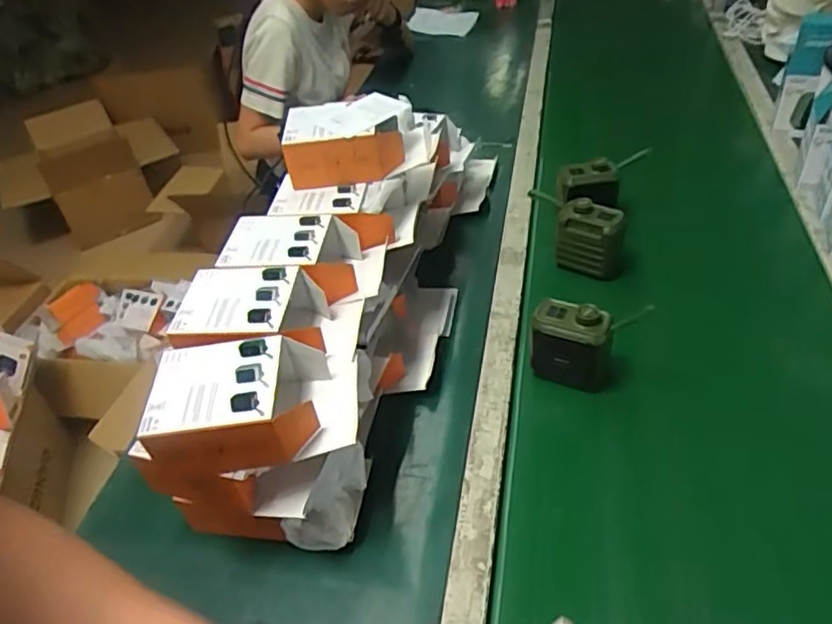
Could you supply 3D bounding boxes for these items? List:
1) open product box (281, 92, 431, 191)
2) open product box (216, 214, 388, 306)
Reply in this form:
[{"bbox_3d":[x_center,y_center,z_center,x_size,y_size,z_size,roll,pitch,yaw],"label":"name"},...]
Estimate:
[{"bbox_3d":[-0.072,-0.215,0.775,0.173,0.068,0.110,-2,41,5],"label":"open product box"},{"bbox_3d":[-0.123,-0.050,0.709,0.171,0.088,0.113,0,42,8],"label":"open product box"}]

